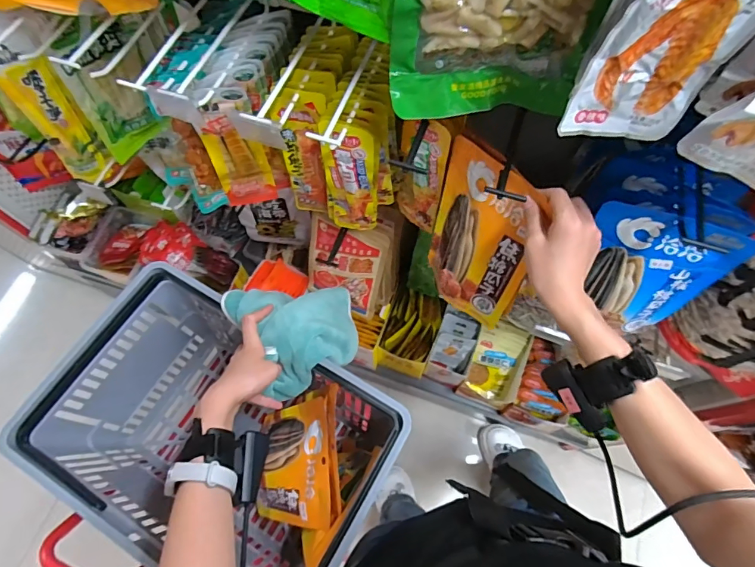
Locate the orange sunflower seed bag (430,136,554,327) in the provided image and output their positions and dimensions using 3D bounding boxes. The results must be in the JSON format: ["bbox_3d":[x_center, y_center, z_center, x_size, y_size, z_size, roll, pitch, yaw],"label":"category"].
[{"bbox_3d":[0.121,-0.057,0.548,0.022,0.206,0.147,-19,52,-28],"label":"orange sunflower seed bag"}]

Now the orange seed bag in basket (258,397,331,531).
[{"bbox_3d":[-0.117,0.242,0.594,0.025,0.191,0.147,16,61,-37],"label":"orange seed bag in basket"}]

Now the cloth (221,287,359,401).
[{"bbox_3d":[-0.106,0.072,0.609,0.157,0.132,0.149,-18,68,-7],"label":"cloth"}]

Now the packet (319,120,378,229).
[{"bbox_3d":[-0.037,-0.138,0.620,0.068,0.208,0.025,3,67,2],"label":"packet"}]

